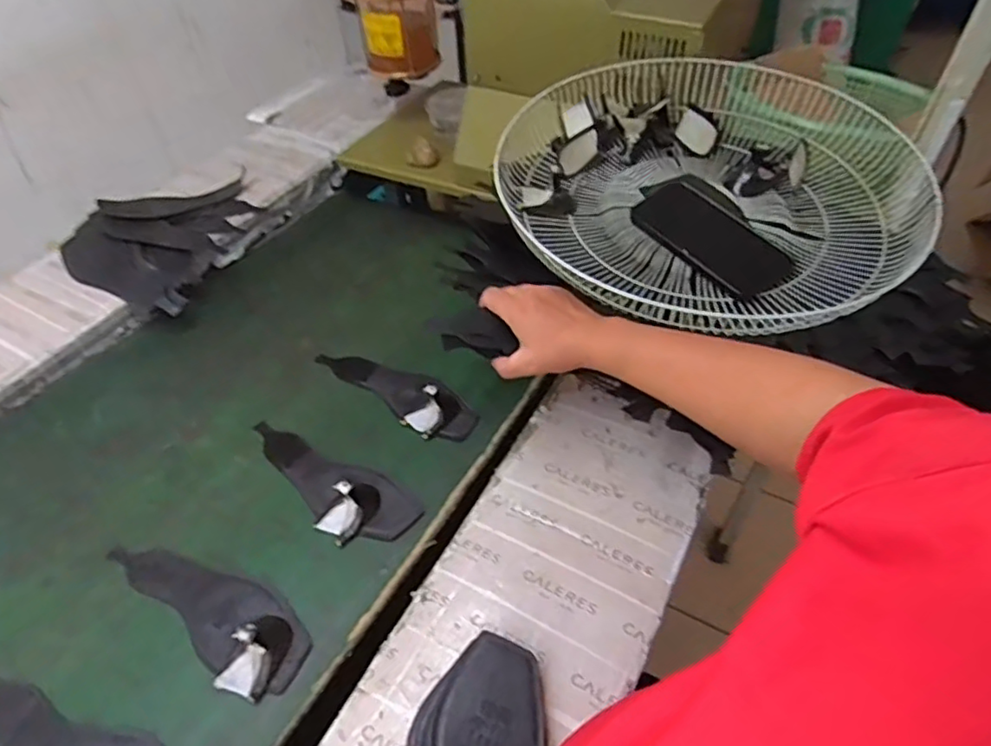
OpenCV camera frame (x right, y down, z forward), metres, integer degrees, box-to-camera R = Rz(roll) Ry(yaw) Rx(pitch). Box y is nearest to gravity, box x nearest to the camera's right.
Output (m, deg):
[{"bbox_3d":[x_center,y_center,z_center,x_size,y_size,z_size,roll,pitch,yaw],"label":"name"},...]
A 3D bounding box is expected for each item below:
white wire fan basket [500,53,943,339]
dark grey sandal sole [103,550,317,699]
[{"bbox_3d":[0.268,-0.220,0.706,0.500,0.096,0.432,-27,52,-21],"label":"white wire fan basket"},{"bbox_3d":[-0.272,0.216,0.590,0.231,0.007,0.075,27,48,26],"label":"dark grey sandal sole"}]

